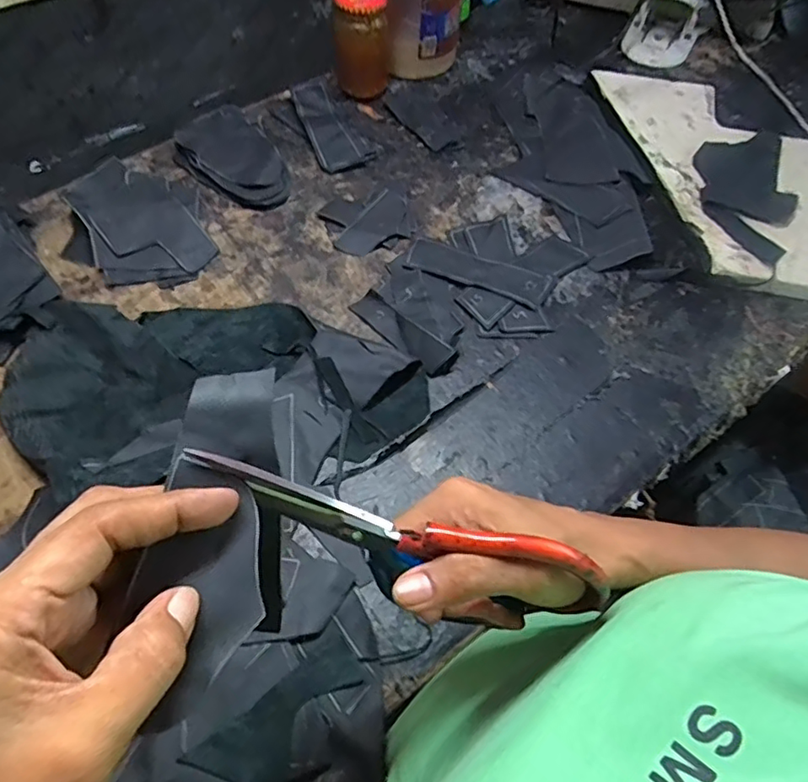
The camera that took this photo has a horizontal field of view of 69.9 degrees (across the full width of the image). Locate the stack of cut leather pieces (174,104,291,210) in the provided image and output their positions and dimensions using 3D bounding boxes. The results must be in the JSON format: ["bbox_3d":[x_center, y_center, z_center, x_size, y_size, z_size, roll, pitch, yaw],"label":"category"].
[{"bbox_3d":[-0.185,-0.258,0.636,0.094,0.025,0.156,-35,66,-20],"label":"stack of cut leather pieces"}]

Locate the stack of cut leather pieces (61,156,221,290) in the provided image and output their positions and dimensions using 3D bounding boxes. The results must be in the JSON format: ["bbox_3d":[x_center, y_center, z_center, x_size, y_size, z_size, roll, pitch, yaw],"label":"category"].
[{"bbox_3d":[-0.272,-0.170,0.581,0.130,0.028,0.165,-24,63,-14],"label":"stack of cut leather pieces"}]

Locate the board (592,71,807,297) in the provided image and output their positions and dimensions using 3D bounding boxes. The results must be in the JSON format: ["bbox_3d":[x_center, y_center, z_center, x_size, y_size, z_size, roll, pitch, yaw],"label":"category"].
[{"bbox_3d":[0.369,-0.246,0.625,0.201,0.029,0.368,-11,60,-7],"label":"board"}]

